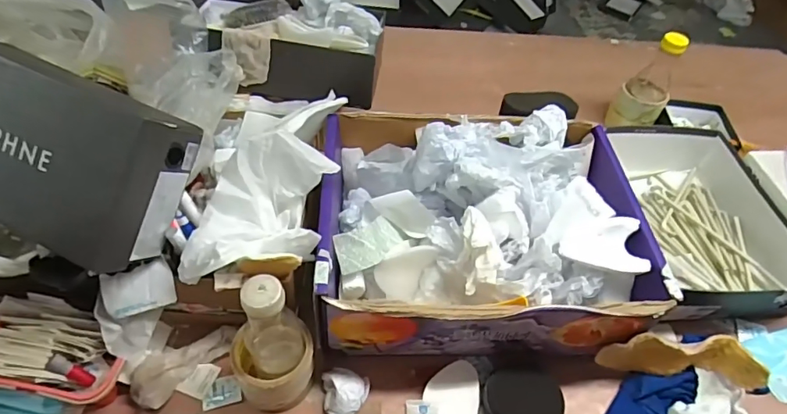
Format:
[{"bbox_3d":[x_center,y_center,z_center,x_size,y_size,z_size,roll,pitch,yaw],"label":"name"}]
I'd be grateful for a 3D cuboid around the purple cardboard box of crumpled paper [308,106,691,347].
[{"bbox_3d":[0.109,0.019,0.670,0.397,0.140,0.321,2,50,-4],"label":"purple cardboard box of crumpled paper"}]

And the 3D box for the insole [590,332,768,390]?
[{"bbox_3d":[0.344,0.186,0.618,0.182,0.076,0.042,9,50,1],"label":"insole"}]

